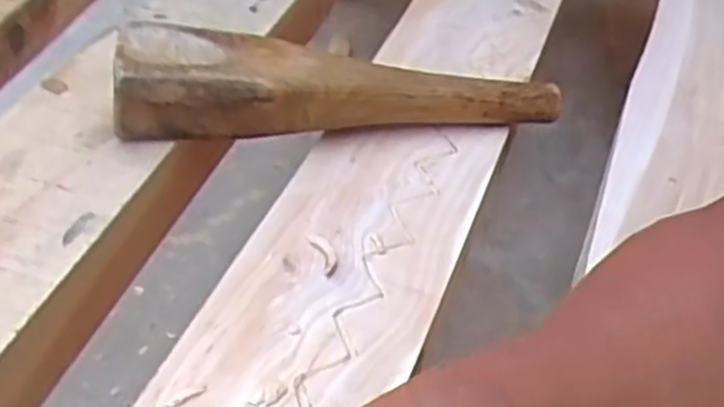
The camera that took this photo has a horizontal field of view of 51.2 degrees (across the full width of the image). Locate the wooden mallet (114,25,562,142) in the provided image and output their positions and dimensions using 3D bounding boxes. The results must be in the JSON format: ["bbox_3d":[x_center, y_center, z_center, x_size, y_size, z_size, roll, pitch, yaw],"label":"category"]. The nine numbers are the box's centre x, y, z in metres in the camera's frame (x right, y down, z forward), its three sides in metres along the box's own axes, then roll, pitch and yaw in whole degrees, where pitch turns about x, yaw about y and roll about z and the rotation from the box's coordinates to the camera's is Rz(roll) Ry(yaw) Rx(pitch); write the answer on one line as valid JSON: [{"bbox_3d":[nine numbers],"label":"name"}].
[{"bbox_3d":[-0.010,-0.073,0.466,0.269,0.057,0.055,-6,43,-15],"label":"wooden mallet"}]

